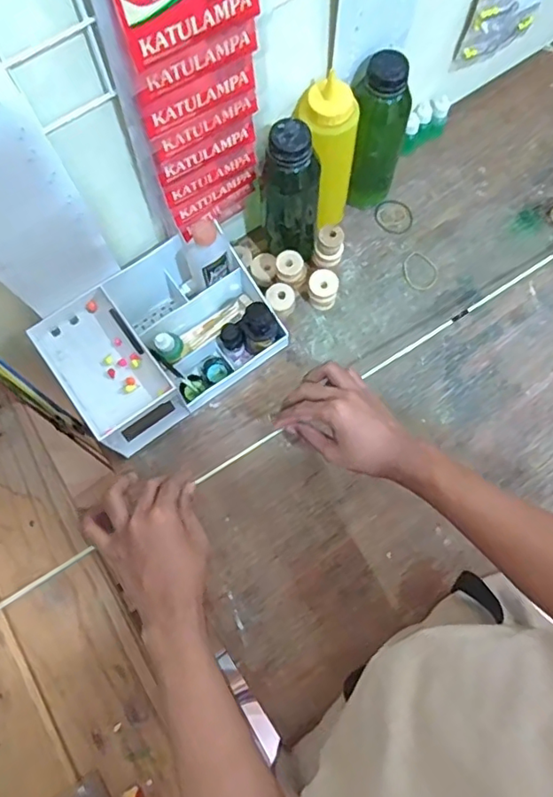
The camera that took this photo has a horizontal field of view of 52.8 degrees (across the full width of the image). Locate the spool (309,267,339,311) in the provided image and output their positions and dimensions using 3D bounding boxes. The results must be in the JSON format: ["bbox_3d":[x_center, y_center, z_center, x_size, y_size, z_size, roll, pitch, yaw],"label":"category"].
[{"bbox_3d":[0.055,-0.127,0.657,0.033,0.054,0.029,-1,76,1],"label":"spool"}]

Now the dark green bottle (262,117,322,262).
[{"bbox_3d":[0.016,-0.217,0.609,0.061,0.192,0.057,14,77,5],"label":"dark green bottle"}]

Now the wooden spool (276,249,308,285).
[{"bbox_3d":[0.016,-0.149,0.633,0.031,0.024,0.033,-18,76,-3],"label":"wooden spool"}]

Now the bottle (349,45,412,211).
[{"bbox_3d":[0.111,-0.286,0.625,0.059,0.189,0.063,0,76,2],"label":"bottle"}]

